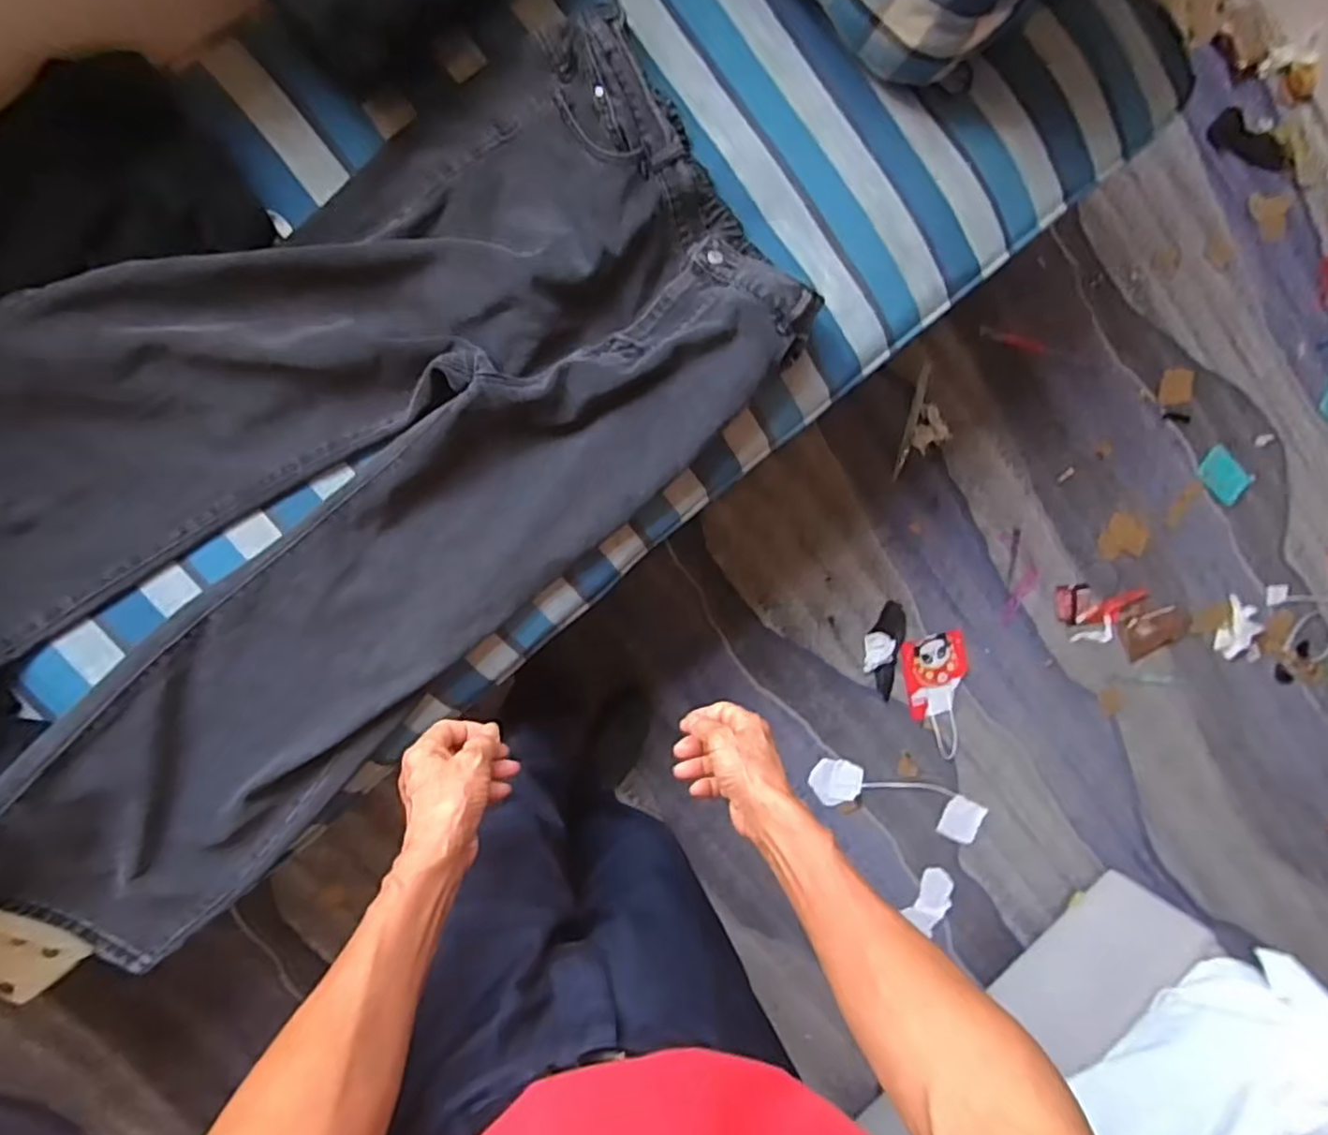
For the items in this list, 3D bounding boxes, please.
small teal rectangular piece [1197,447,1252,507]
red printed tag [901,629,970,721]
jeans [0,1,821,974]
[{"bbox_3d":[1.085,-0.176,1.331,0.110,0.011,0.077,43,86,-10],"label":"small teal rectangular piece"},{"bbox_3d":[0.510,0.200,1.285,0.127,0.008,0.151,-12,96,-9],"label":"red printed tag"},{"bbox_3d":[-0.310,-0.105,0.649,0.910,0.168,0.518,-39,100,-5],"label":"jeans"}]

